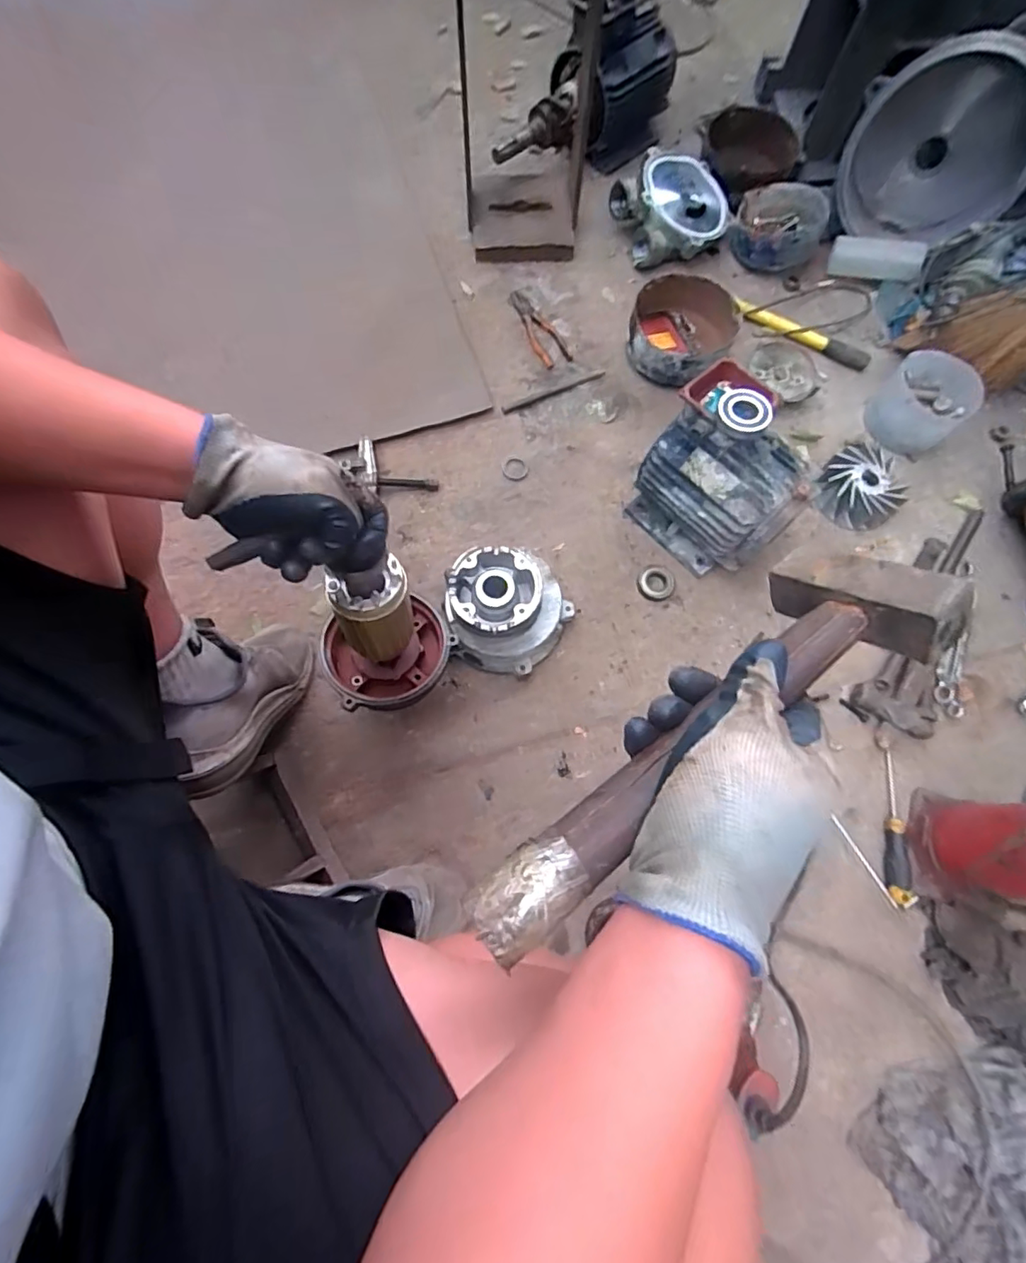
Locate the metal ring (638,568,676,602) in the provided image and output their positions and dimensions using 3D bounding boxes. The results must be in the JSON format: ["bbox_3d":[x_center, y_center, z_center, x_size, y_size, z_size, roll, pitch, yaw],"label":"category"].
[{"bbox_3d":[0.241,-0.082,0.928,0.058,0.015,0.065,35,74,8],"label":"metal ring"}]

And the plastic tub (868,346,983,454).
[{"bbox_3d":[0.738,-0.413,1.009,0.149,0.103,0.144,1,72,-3],"label":"plastic tub"}]

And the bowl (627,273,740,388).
[{"bbox_3d":[0.311,-0.558,1.024,0.183,0.111,0.190,1,72,-3],"label":"bowl"}]

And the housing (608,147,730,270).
[{"bbox_3d":[0.325,-0.858,1.129,0.206,0.103,0.201,-20,74,-9],"label":"housing"}]

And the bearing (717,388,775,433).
[{"bbox_3d":[0.313,-0.299,0.743,0.067,0.017,0.062,1,72,-3],"label":"bearing"}]

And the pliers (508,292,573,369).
[{"bbox_3d":[0.050,-0.595,1.081,0.062,0.015,0.184,-26,76,-9],"label":"pliers"}]

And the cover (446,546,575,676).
[{"bbox_3d":[-0.005,-0.028,0.851,0.180,0.130,0.167,7,72,-1],"label":"cover"}]

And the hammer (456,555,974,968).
[{"bbox_3d":[0.105,0.051,0.300,0.309,0.078,0.080,-33,78,-15],"label":"hammer"}]

